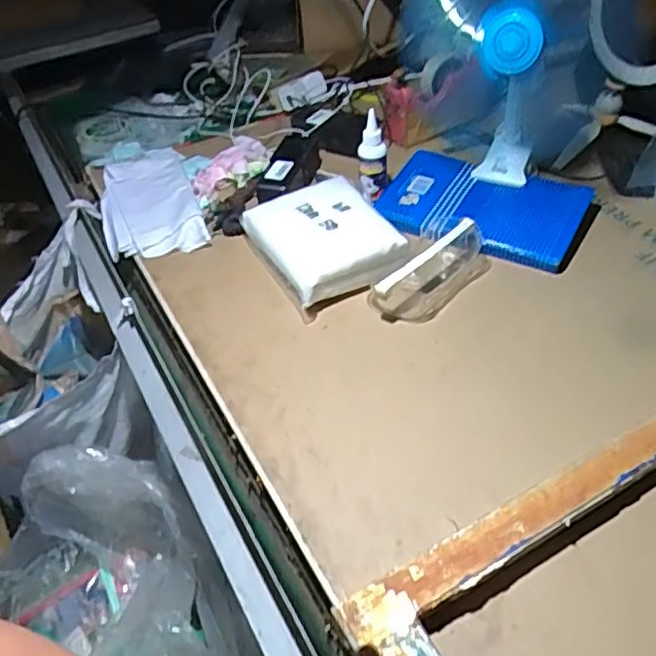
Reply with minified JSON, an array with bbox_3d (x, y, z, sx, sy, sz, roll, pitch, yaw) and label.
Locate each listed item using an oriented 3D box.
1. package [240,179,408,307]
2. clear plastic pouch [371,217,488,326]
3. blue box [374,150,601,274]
[{"bbox_3d":[-0.011,-0.131,0.869,0.163,0.045,0.217,-20,45,-16],"label":"package"},{"bbox_3d":[0.127,-0.074,0.810,0.182,0.059,0.085,-33,48,-27],"label":"clear plastic pouch"},{"bbox_3d":[0.223,-0.176,0.911,0.293,0.032,0.190,16,47,21],"label":"blue box"}]

